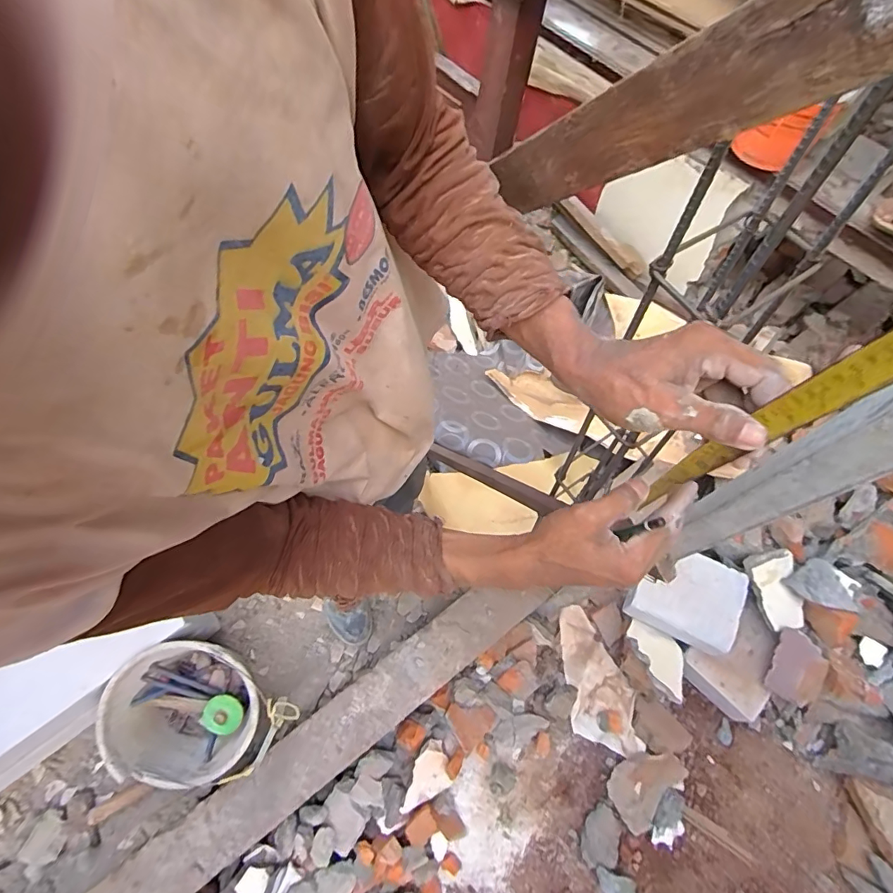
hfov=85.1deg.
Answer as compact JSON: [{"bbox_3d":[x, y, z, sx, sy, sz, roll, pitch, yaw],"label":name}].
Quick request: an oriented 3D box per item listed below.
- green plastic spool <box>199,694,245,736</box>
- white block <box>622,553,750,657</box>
[{"bbox_3d":[-0.485,0.586,1.055,0.083,0.040,0.077,0,68,-1],"label":"green plastic spool"},{"bbox_3d":[0.591,0.366,1.206,0.240,0.098,0.209,26,70,9],"label":"white block"}]

